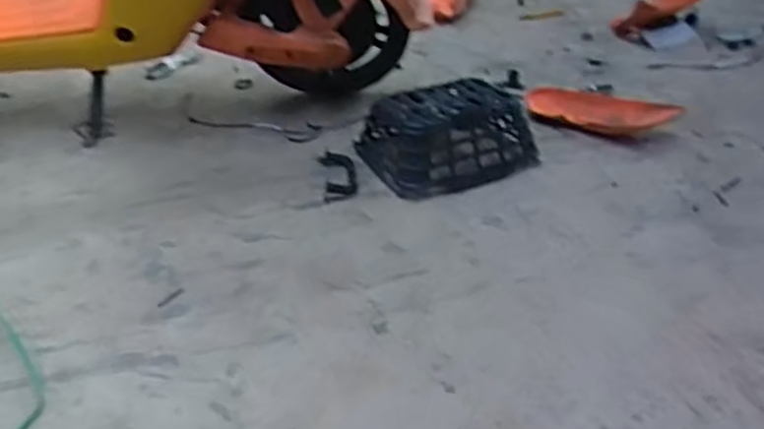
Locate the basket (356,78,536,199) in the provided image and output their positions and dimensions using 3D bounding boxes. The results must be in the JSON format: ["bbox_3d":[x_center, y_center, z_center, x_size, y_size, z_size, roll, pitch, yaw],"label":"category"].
[{"bbox_3d":[0.150,-0.172,1.497,0.356,0.134,0.228,-15,38,-18],"label":"basket"}]

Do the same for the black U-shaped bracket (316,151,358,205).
[{"bbox_3d":[-0.088,-0.084,1.433,0.077,0.024,0.190,-5,36,-9],"label":"black U-shaped bracket"}]

